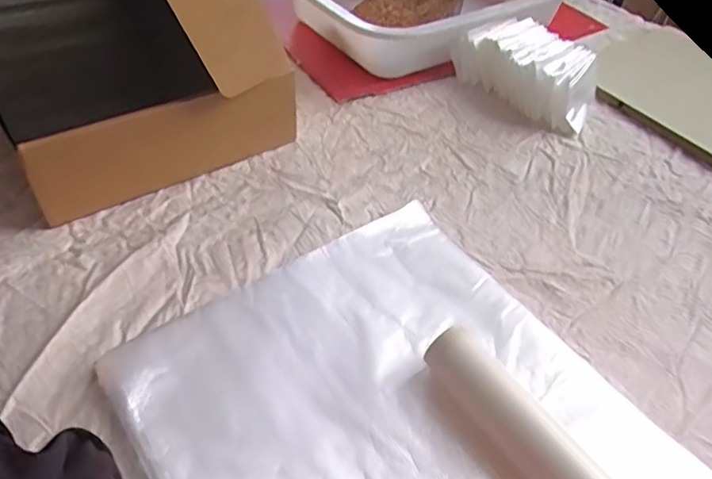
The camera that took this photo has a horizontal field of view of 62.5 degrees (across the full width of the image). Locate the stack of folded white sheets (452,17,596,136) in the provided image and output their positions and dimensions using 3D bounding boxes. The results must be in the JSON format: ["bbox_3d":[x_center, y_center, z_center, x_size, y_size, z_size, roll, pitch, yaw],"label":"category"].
[{"bbox_3d":[0.211,-0.200,0.697,0.099,0.064,0.167,-33,57,-32],"label":"stack of folded white sheets"}]

